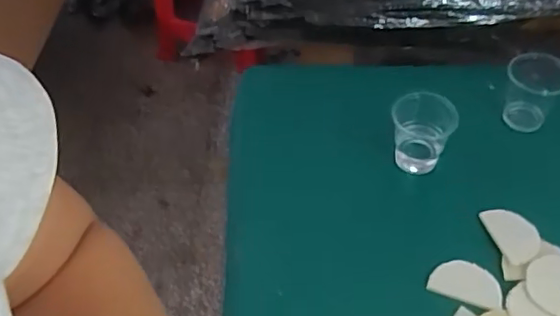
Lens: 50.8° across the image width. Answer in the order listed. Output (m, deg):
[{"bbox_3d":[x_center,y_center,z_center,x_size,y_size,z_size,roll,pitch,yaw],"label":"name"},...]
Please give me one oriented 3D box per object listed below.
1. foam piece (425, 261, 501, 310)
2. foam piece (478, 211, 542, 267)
[{"bbox_3d":[0.181,0.119,0.569,0.067,0.010,0.043,19,53,17],"label":"foam piece"},{"bbox_3d":[0.236,0.077,0.598,0.039,0.013,0.067,-13,50,-9],"label":"foam piece"}]

